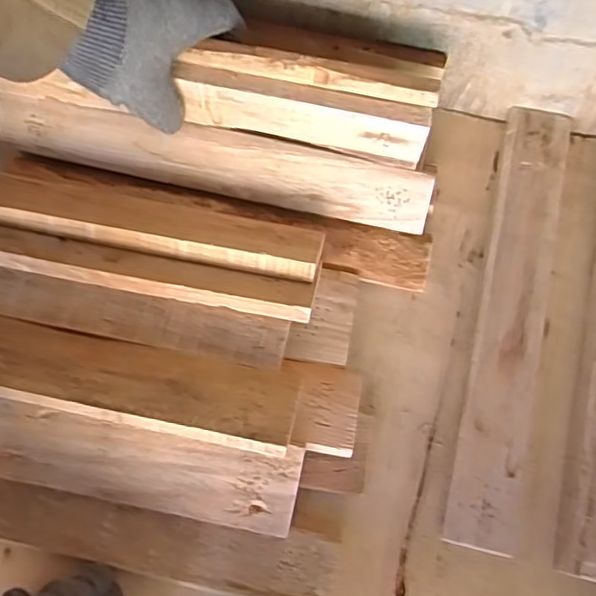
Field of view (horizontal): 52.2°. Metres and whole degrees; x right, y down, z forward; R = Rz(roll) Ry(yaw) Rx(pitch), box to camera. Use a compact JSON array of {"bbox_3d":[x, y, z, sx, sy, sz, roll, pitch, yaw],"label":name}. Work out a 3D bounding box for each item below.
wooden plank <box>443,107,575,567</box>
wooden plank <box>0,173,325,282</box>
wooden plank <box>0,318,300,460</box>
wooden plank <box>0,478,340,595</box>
[{"bbox_3d":[0.164,0.008,0.468,0.052,0.021,0.352,13,71,5],"label":"wooden plank"},{"bbox_3d":[-0.154,-0.065,0.461,0.345,0.025,0.047,11,71,4],"label":"wooden plank"},{"bbox_3d":[-0.176,0.047,0.423,0.350,0.019,0.063,10,43,3],"label":"wooden plank"},{"bbox_3d":[-0.146,0.160,0.419,0.344,0.025,0.046,9,70,4],"label":"wooden plank"}]

